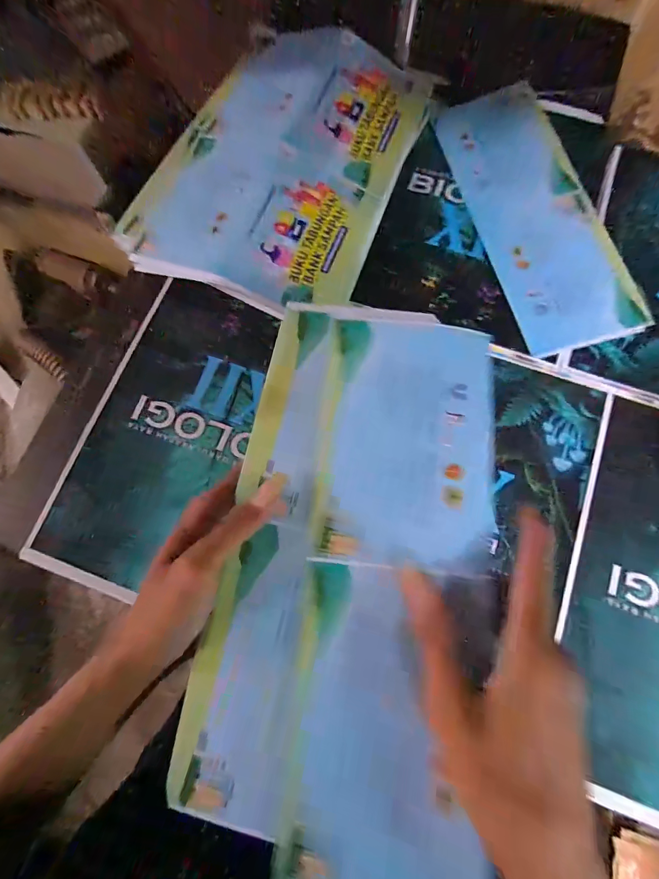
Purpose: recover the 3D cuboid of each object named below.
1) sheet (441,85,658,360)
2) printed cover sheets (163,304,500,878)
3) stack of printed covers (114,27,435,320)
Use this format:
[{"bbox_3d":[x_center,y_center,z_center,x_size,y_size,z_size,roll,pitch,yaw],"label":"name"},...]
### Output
[{"bbox_3d":[0.201,-0.226,0.397,0.103,0.026,0.290,-14,76,-3],"label":"sheet"},{"bbox_3d":[0.015,0.064,0.233,0.150,0.024,0.299,10,77,4],"label":"printed cover sheets"},{"bbox_3d":[-0.049,-0.279,0.398,0.229,0.056,0.314,21,77,6],"label":"stack of printed covers"}]

